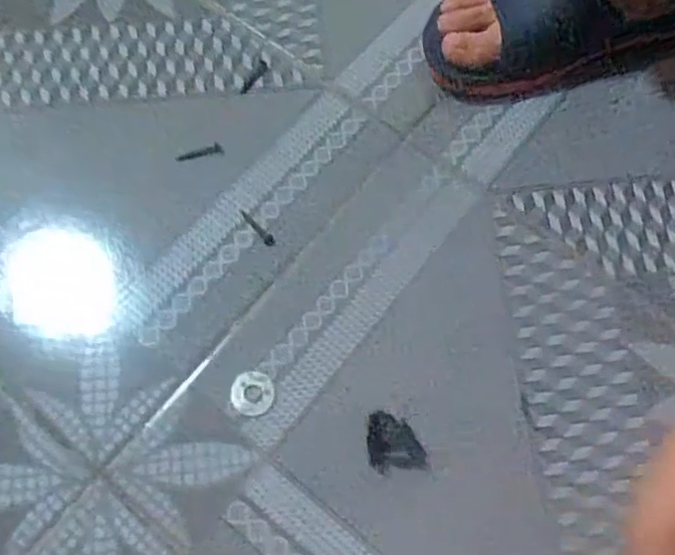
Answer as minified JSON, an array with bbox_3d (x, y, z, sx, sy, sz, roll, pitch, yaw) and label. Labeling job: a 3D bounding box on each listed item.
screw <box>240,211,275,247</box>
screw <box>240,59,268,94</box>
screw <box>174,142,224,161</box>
[{"bbox_3d":[-0.055,-0.036,0.429,0.008,0.004,0.034,-35,74,-12],"label":"screw"},{"bbox_3d":[-0.064,-0.153,0.471,0.008,0.004,0.031,35,74,11],"label":"screw"},{"bbox_3d":[-0.100,-0.090,0.448,0.034,0.004,0.008,-15,71,-6],"label":"screw"}]

